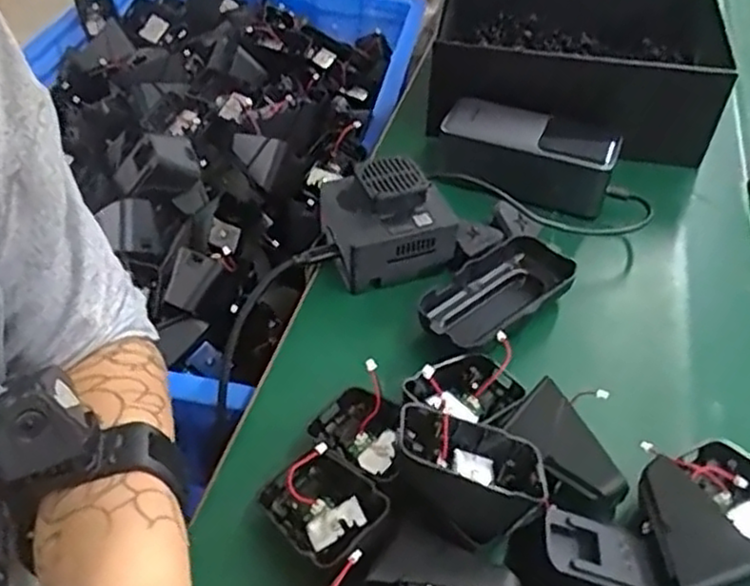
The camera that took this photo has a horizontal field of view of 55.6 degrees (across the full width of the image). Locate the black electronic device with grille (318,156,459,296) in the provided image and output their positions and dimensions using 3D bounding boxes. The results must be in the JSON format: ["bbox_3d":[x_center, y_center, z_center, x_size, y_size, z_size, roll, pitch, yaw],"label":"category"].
[{"bbox_3d":[0.008,-0.051,0.484,0.079,0.054,0.071,-14,49,-17],"label":"black electronic device with grille"}]

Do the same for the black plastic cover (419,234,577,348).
[{"bbox_3d":[0.077,0.004,0.457,0.058,0.026,0.107,34,53,25],"label":"black plastic cover"}]

